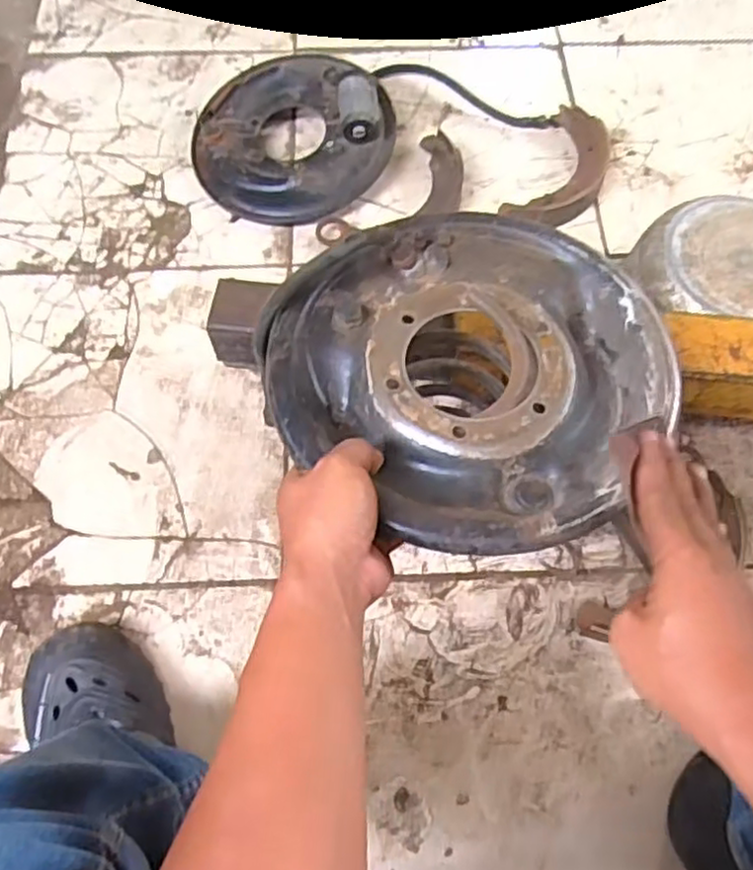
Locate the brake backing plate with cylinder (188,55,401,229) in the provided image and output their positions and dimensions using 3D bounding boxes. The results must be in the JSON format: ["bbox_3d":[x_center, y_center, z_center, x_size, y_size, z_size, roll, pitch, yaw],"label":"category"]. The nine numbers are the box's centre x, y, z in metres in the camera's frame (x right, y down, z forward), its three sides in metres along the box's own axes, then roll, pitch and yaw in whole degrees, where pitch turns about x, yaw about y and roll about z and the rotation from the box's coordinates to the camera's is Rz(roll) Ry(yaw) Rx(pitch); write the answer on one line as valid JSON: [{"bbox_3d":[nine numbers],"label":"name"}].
[{"bbox_3d":[-0.109,-0.397,0.930,0.257,0.082,0.234,0,67,0],"label":"brake backing plate with cylinder"}]

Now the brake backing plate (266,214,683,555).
[{"bbox_3d":[0.068,-0.048,0.478,0.250,0.043,0.244,0,67,0],"label":"brake backing plate"}]

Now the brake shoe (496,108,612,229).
[{"bbox_3d":[0.250,-0.349,0.937,0.103,0.034,0.214,29,70,11],"label":"brake shoe"}]

